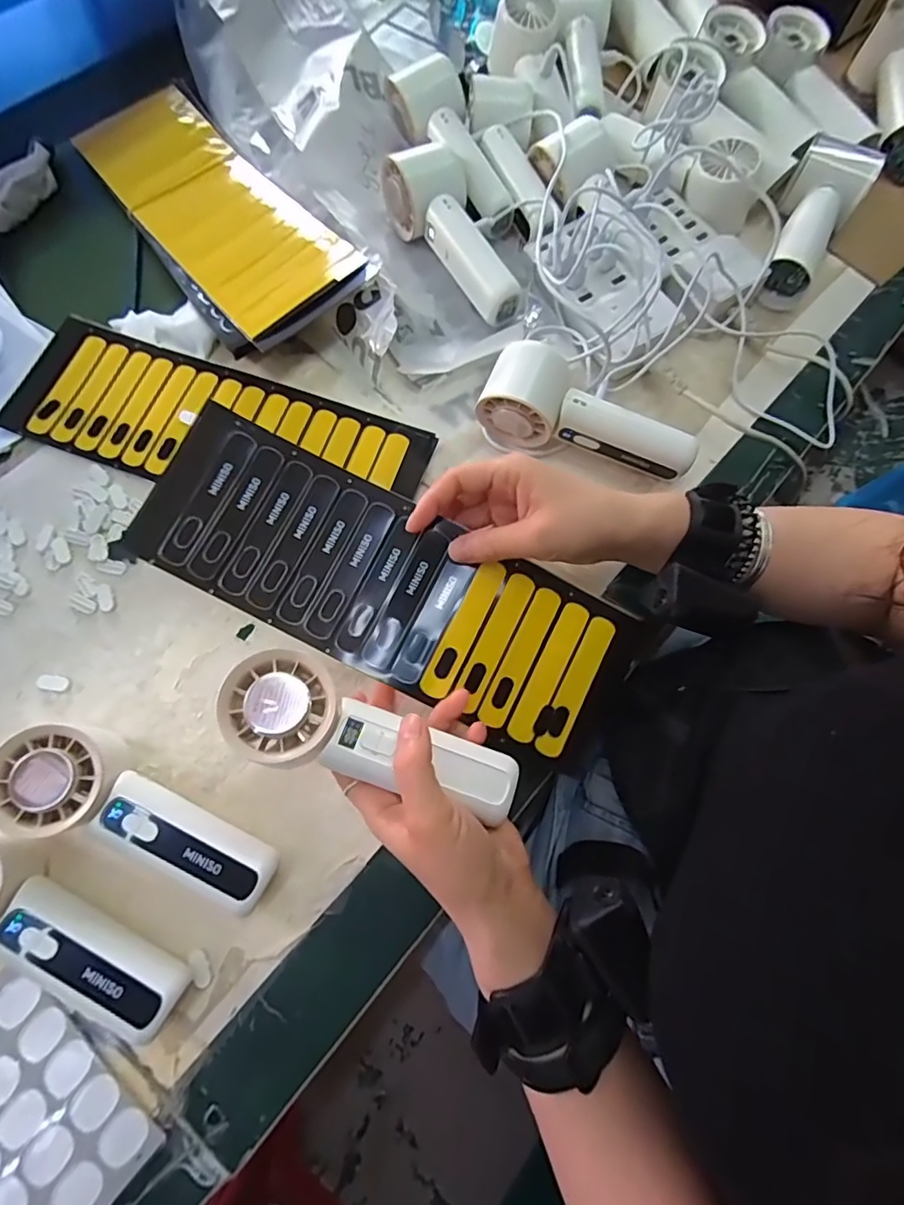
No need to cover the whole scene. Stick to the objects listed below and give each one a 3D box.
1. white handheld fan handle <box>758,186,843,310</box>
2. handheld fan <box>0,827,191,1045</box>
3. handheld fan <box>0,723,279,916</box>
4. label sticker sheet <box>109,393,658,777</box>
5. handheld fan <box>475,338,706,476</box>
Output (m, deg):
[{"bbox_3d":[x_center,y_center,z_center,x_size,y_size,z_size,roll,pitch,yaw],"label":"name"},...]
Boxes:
[{"bbox_3d":[0.293,-0.296,0.464,0.042,0.044,0.098,31,73,8],"label":"white handheld fan handle"},{"bbox_3d":[-0.210,0.168,0.282,0.155,0.043,0.051,29,76,8],"label":"handheld fan"},{"bbox_3d":[-0.173,0.121,0.314,0.156,0.056,0.056,22,75,6],"label":"handheld fan"},{"bbox_3d":[-0.038,-0.010,0.340,0.309,0.010,0.105,27,80,0],"label":"label sticker sheet"},{"bbox_3d":[0.099,-0.132,0.394,0.154,0.049,0.053,19,74,5],"label":"handheld fan"}]

